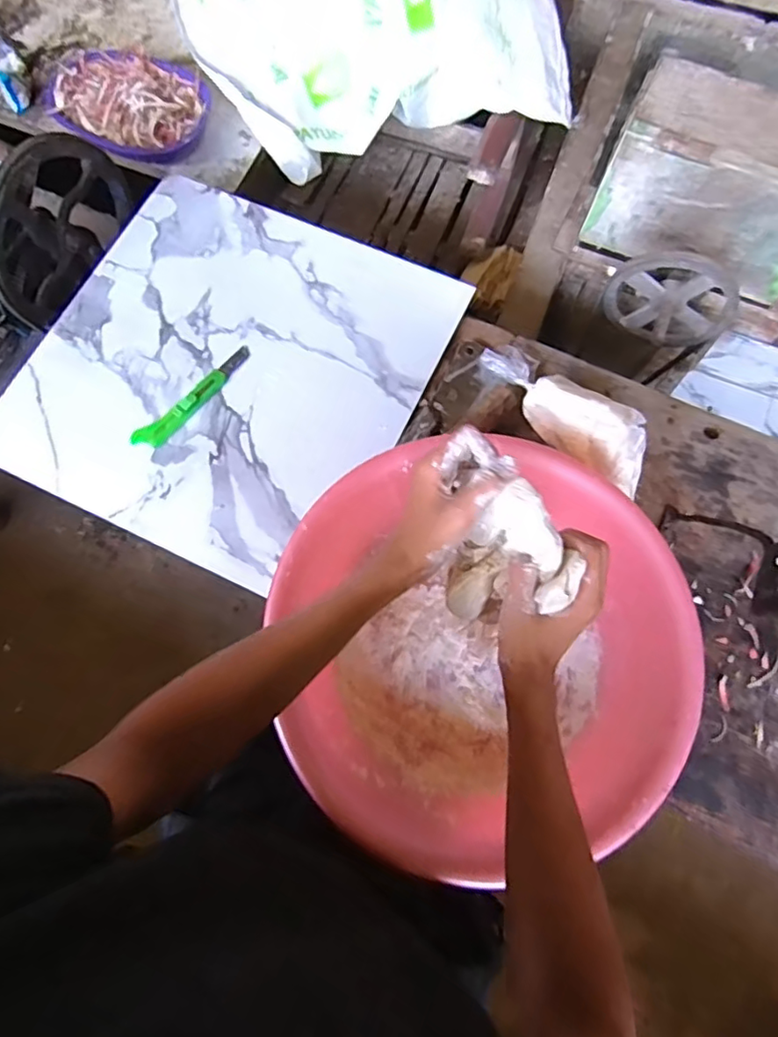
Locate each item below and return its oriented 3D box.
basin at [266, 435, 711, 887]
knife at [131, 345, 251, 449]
[{"bbox_3d":[0.092,0.137,0.620,0.400,0.127,0.403,3,75,0],"label":"basin"},{"bbox_3d":[-0.246,-0.154,0.751,0.033,0.011,0.185,43,78,10],"label":"knife"}]

